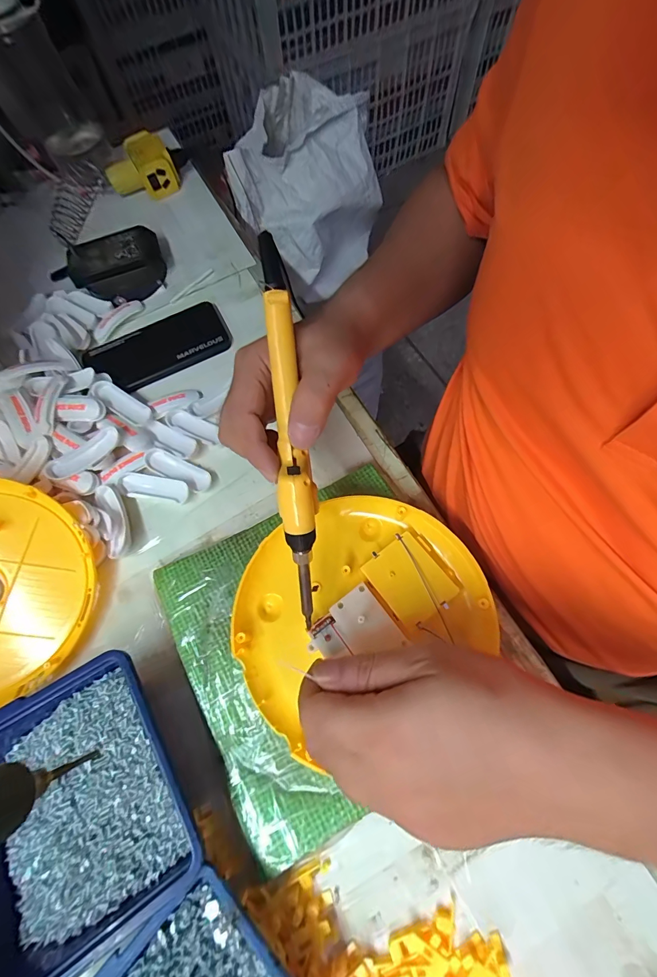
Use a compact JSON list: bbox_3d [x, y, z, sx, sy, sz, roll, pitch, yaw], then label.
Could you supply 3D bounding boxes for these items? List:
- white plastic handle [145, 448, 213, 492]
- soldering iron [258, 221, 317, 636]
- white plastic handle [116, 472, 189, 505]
[{"bbox_3d":[-0.146,-0.019,0.352,0.066,0.006,0.023,22,72,12],"label":"white plastic handle"},{"bbox_3d":[-0.023,-0.029,0.224,0.021,0.029,0.228,-6,95,-2],"label":"soldering iron"},{"bbox_3d":[-0.167,-0.001,0.349,0.069,0.008,0.022,8,69,7],"label":"white plastic handle"}]

